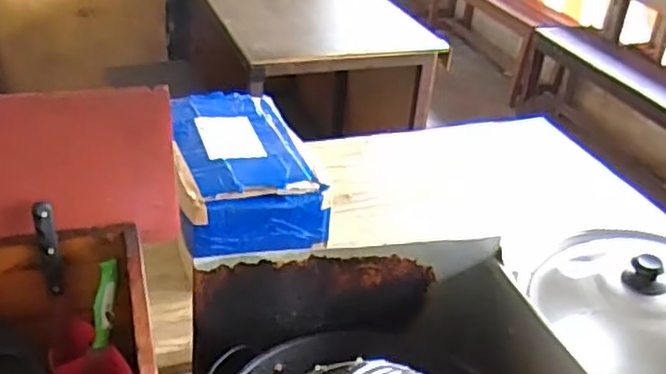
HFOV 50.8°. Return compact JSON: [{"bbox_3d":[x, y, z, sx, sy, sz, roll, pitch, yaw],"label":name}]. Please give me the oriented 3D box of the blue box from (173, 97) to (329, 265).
[{"bbox_3d":[-0.169,-0.037,1.288,0.265,0.123,0.379,-5,33,-14],"label":"blue box"}]

